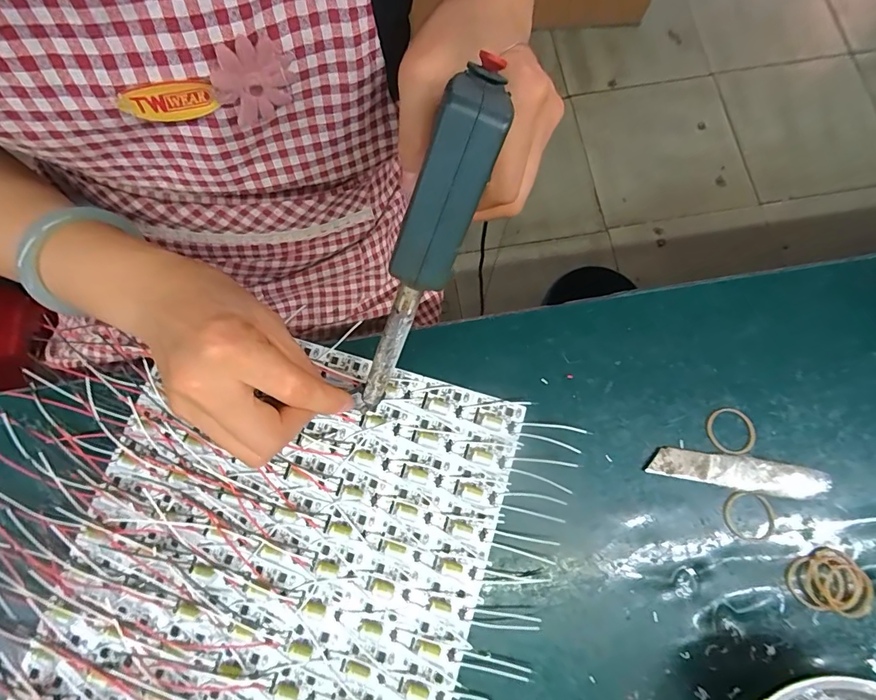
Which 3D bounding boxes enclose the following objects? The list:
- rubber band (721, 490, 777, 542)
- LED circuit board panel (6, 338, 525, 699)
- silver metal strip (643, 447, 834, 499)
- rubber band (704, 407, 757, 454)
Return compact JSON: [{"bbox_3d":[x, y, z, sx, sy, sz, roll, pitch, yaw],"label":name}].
[{"bbox_3d":[0.191,0.102,0.266,0.029,0.006,0.031,0,77,0],"label":"rubber band"},{"bbox_3d":[-0.098,0.137,0.256,0.237,0.009,0.283,15,78,4],"label":"LED circuit board panel"},{"bbox_3d":[0.185,0.076,0.269,0.103,0.009,0.019,9,78,2],"label":"silver metal strip"},{"bbox_3d":[0.188,0.052,0.276,0.030,0.004,0.029,0,77,0],"label":"rubber band"}]

